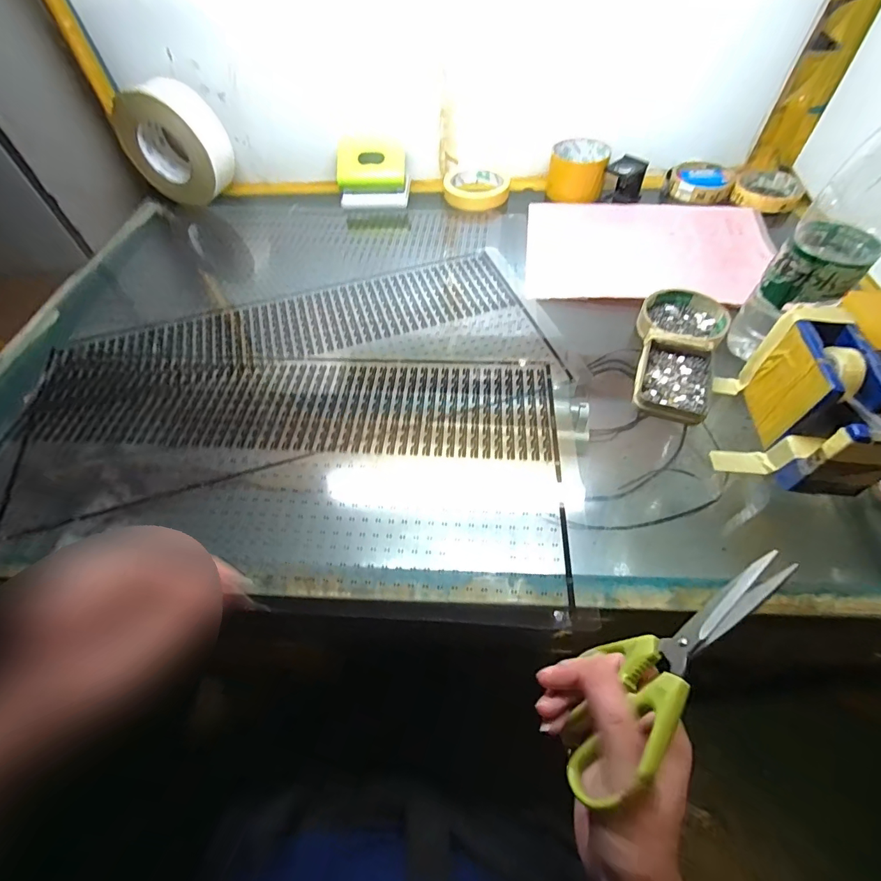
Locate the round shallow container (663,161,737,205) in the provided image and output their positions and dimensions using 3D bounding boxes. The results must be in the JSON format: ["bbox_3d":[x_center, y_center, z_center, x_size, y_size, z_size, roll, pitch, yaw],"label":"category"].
[{"bbox_3d":[0.373,-0.375,0.611,0.087,0.020,0.082,25,60,19],"label":"round shallow container"}]

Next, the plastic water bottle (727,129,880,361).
[{"bbox_3d":[0.315,-0.160,0.337,0.063,0.218,0.062,-39,62,-22],"label":"plastic water bottle"}]

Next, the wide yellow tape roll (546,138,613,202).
[{"bbox_3d":[0.196,-0.387,0.605,0.078,0.049,0.078,14,57,13],"label":"wide yellow tape roll"}]

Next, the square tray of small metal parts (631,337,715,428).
[{"bbox_3d":[0.219,-0.059,0.396,0.064,0.014,0.094,18,58,15],"label":"square tray of small metal parts"}]

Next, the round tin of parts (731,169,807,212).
[{"bbox_3d":[0.460,-0.352,0.593,0.082,0.016,0.099,32,63,22],"label":"round tin of parts"}]

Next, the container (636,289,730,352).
[{"bbox_3d":[0.251,-0.125,0.440,0.081,0.019,0.079,-1,55,2],"label":"container"}]

